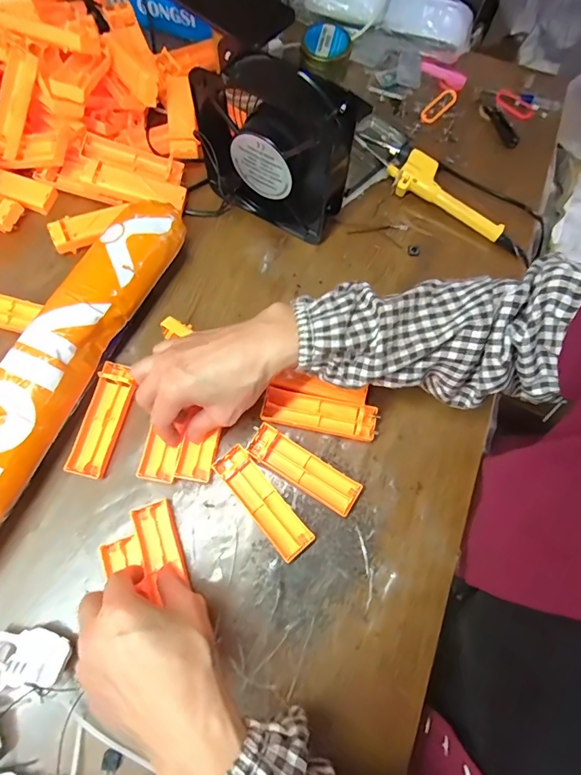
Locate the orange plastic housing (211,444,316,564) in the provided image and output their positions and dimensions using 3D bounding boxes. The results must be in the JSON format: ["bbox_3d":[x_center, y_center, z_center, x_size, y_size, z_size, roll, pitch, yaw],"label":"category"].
[{"bbox_3d":[-0.025,0.105,0.394,0.034,0.015,0.109,-38,76,-13],"label":"orange plastic housing"}]

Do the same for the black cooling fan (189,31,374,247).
[{"bbox_3d":[-0.016,-0.239,0.441,0.150,0.154,0.058,30,73,8],"label":"black cooling fan"}]

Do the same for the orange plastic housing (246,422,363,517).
[{"bbox_3d":[0.012,0.077,0.404,0.109,0.016,0.034,31,73,9],"label":"orange plastic housing"}]

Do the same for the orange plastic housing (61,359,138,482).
[{"bbox_3d":[-0.180,0.029,0.408,0.038,0.015,0.108,12,75,2],"label":"orange plastic housing"}]

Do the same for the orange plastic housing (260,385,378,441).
[{"bbox_3d":[0.028,0.026,0.421,0.108,0.019,0.034,12,71,3],"label":"orange plastic housing"}]

